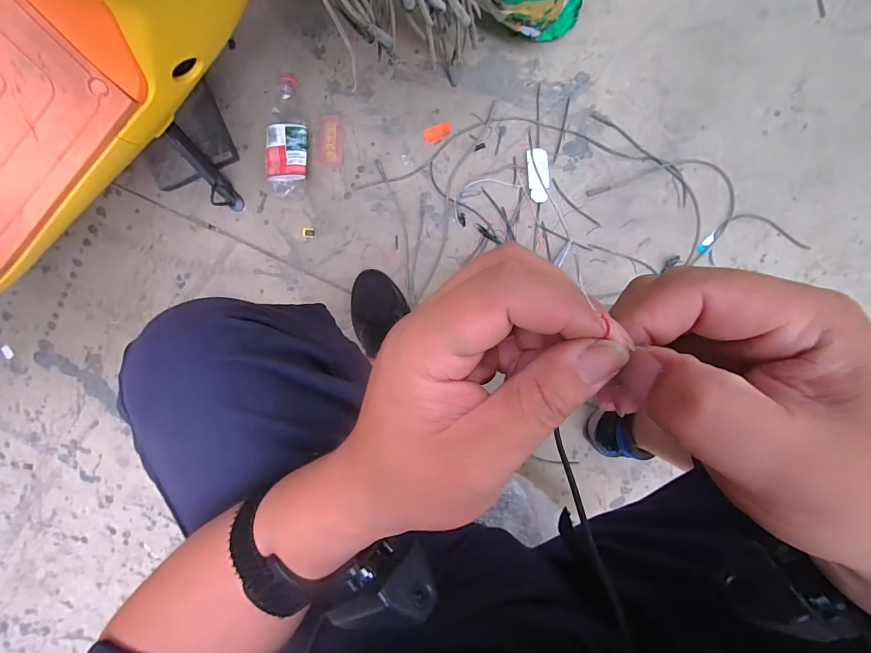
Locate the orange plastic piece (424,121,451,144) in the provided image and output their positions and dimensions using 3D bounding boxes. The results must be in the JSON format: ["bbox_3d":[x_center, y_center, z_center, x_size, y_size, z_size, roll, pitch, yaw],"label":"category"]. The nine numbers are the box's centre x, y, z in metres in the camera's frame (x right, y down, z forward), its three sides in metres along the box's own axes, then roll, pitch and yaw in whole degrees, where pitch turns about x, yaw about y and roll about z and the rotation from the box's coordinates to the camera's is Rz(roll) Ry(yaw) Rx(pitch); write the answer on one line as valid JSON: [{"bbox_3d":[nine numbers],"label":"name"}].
[{"bbox_3d":[0.004,-0.346,0.693,0.050,0.004,0.026,-19,94,5],"label":"orange plastic piece"}]

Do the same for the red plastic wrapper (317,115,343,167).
[{"bbox_3d":[-0.191,-0.339,0.706,0.044,0.004,0.089,5,95,3],"label":"red plastic wrapper"}]

